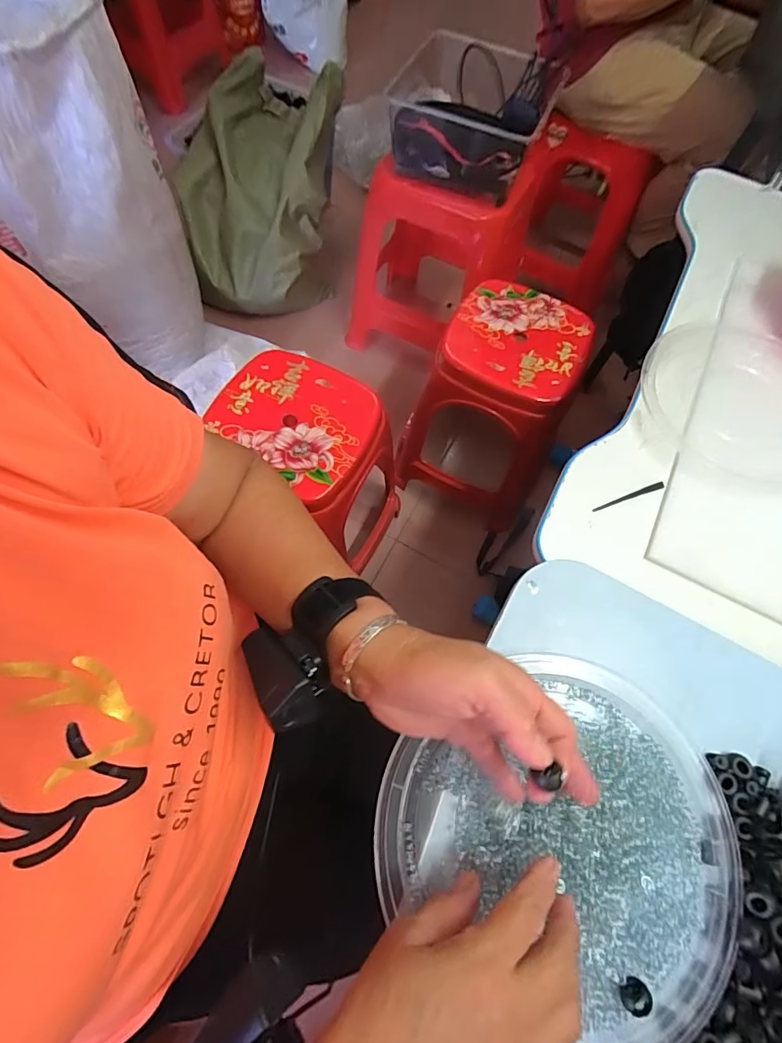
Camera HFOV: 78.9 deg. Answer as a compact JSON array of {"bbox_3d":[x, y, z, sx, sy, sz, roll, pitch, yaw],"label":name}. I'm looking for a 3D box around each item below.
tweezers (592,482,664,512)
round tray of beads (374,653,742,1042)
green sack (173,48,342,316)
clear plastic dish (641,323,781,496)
[{"bbox_3d":[0.255,-0.027,0.511,0.084,0.009,0.007,-17,68,-10],"label":"tweezers"},{"bbox_3d":[0.124,0.208,0.319,0.230,0.029,0.217,1,66,-3],"label":"round tray of beads"},{"bbox_3d":[-0.388,-1.024,1.454,0.428,0.330,0.770,5,66,-1],"label":"green sack"},{"bbox_3d":[0.405,-0.135,0.546,0.219,0.026,0.214,1,66,-3],"label":"clear plastic dish"}]

